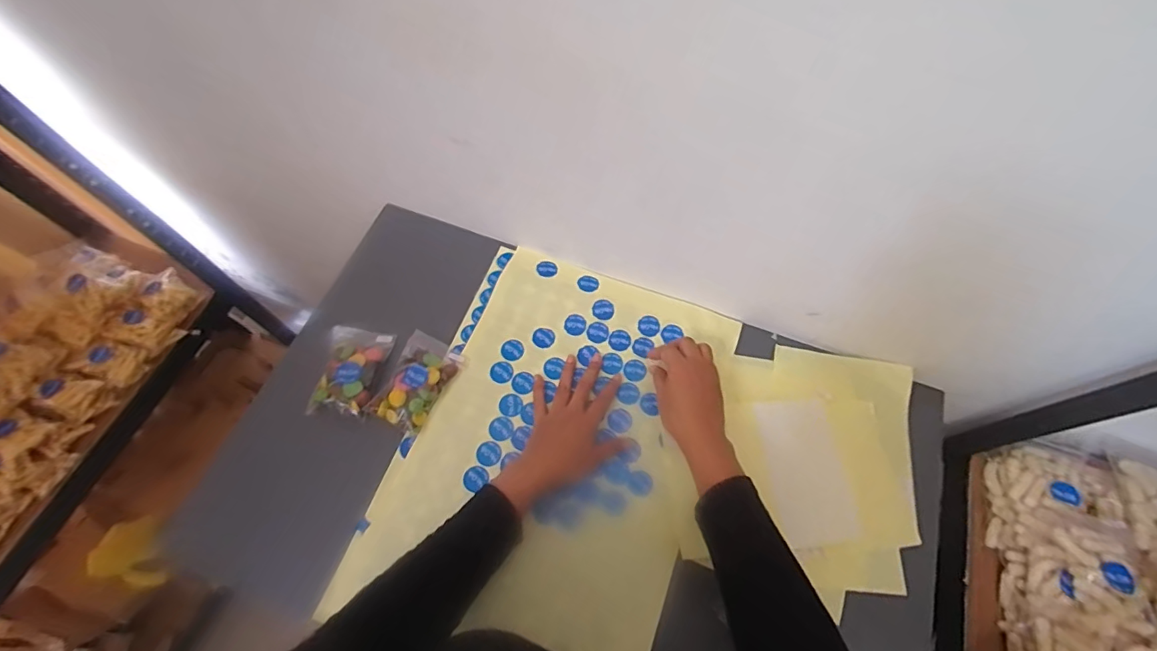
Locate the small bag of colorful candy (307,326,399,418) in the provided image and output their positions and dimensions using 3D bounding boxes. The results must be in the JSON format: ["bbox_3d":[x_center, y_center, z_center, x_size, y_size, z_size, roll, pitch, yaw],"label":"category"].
[{"bbox_3d":[-0.277,0.057,0.614,0.074,0.034,0.111,7,66,5],"label":"small bag of colorful candy"}]

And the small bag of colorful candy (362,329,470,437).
[{"bbox_3d":[-0.194,0.067,0.606,0.072,0.028,0.114,22,68,11],"label":"small bag of colorful candy"}]

